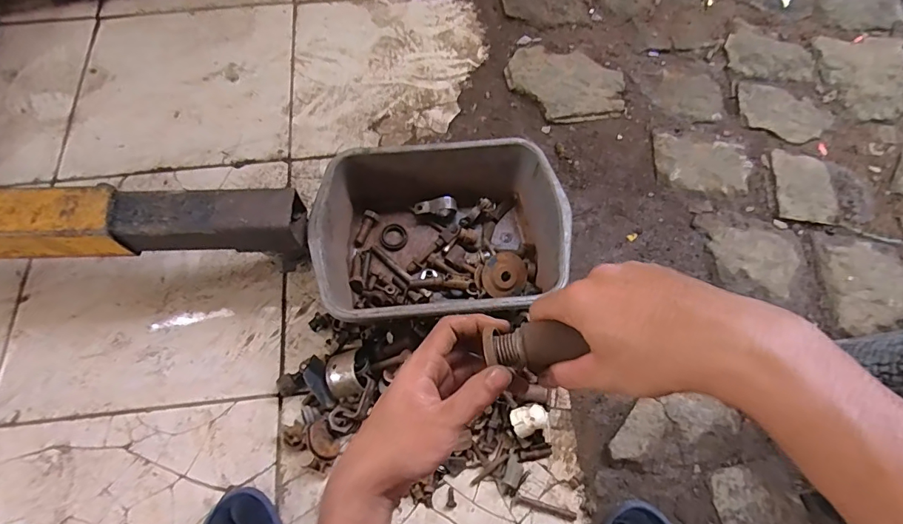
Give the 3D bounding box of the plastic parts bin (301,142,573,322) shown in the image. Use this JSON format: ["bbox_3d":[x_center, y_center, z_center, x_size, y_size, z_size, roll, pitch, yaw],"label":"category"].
[{"bbox_3d":[-0.017,-0.038,0.674,0.338,0.121,0.250,-9,68,-4],"label":"plastic parts bin"}]

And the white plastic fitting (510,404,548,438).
[{"bbox_3d":[0.100,0.205,0.597,0.044,0.041,0.036,-19,68,-8],"label":"white plastic fitting"}]

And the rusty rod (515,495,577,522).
[{"bbox_3d":[0.122,0.318,0.595,0.078,0.004,0.011,15,68,6],"label":"rusty rod"}]

